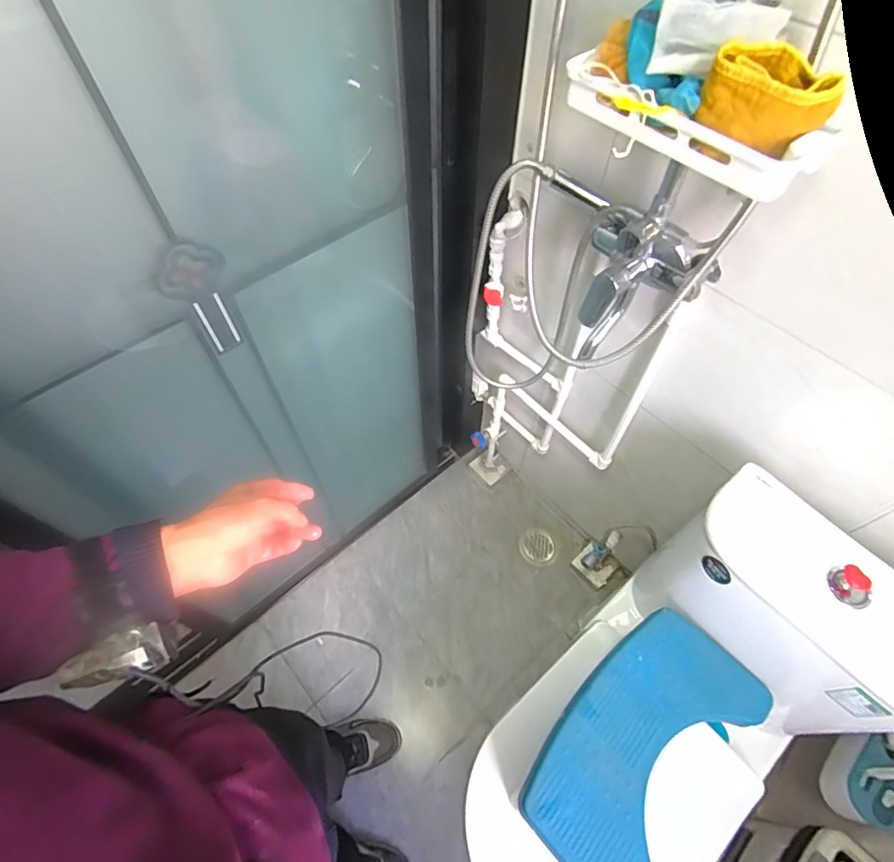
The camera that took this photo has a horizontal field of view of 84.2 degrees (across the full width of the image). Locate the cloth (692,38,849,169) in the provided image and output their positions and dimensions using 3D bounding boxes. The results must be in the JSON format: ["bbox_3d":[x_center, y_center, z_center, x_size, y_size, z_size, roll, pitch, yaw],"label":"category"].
[{"bbox_3d":[0.305,-0.314,0.479,0.106,0.077,0.068,2,58,1],"label":"cloth"}]

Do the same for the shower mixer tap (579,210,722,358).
[{"bbox_3d":[0.282,-0.210,0.751,0.187,0.225,0.123,30,62,17],"label":"shower mixer tap"}]

